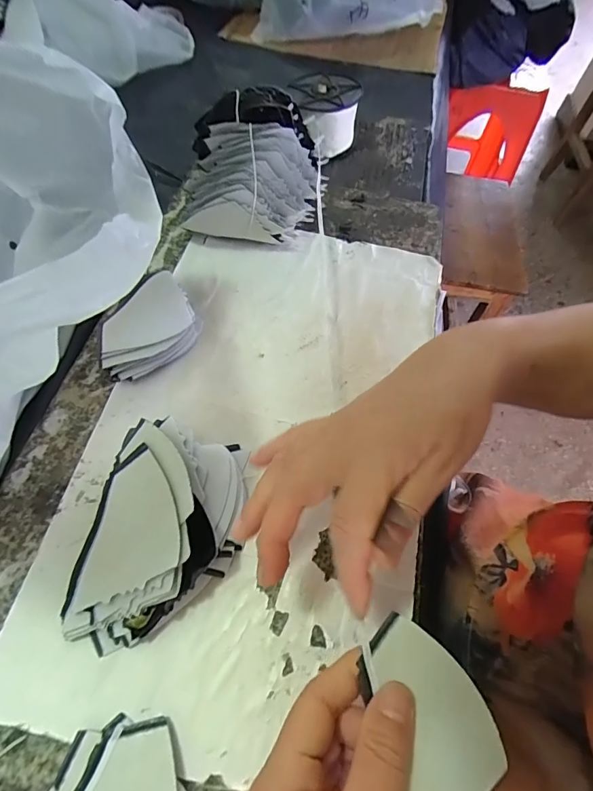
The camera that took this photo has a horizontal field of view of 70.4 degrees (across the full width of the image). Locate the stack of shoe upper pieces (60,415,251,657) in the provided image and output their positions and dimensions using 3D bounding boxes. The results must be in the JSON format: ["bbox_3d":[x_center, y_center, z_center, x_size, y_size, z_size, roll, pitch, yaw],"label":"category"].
[{"bbox_3d":[-0.084,0.082,0.265,0.092,0.052,0.142,9,60,1],"label":"stack of shoe upper pieces"}]

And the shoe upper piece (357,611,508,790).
[{"bbox_3d":[0.064,0.152,0.198,0.054,0.011,0.085,-13,62,-12],"label":"shoe upper piece"}]

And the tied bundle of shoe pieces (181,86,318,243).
[{"bbox_3d":[-0.045,-0.238,0.435,0.140,0.081,0.193,-1,60,-5],"label":"tied bundle of shoe pieces"}]

